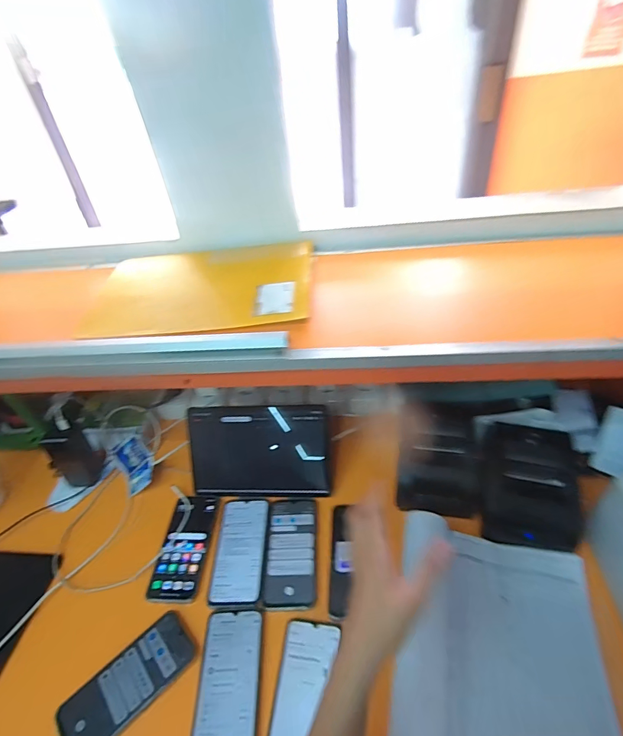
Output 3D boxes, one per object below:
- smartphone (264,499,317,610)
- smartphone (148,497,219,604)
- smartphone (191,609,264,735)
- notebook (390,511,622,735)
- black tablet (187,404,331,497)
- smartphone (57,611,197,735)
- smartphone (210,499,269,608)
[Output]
[{"bbox_3d":[-0.032,0.286,0.630,0.079,0.007,0.166,-4,40,4],"label":"smartphone"},{"bbox_3d":[-0.207,0.288,0.653,0.078,0.014,0.166,-2,40,6],"label":"smartphone"},{"bbox_3d":[-0.106,0.406,0.512,0.082,0.007,0.167,-6,40,2],"label":"smartphone"},{"bbox_3d":[0.230,0.342,0.482,0.241,0.059,0.288,5,42,14],"label":"notebook"},{"bbox_3d":[-0.092,0.146,0.701,0.241,0.159,0.017,-3,6,8],"label":"black tablet"},{"bbox_3d":[-0.241,0.408,0.524,0.167,0.005,0.078,-33,47,-28],"label":"smartphone"},{"bbox_3d":[-0.113,0.288,0.641,0.083,0.004,0.165,-4,40,3],"label":"smartphone"}]

